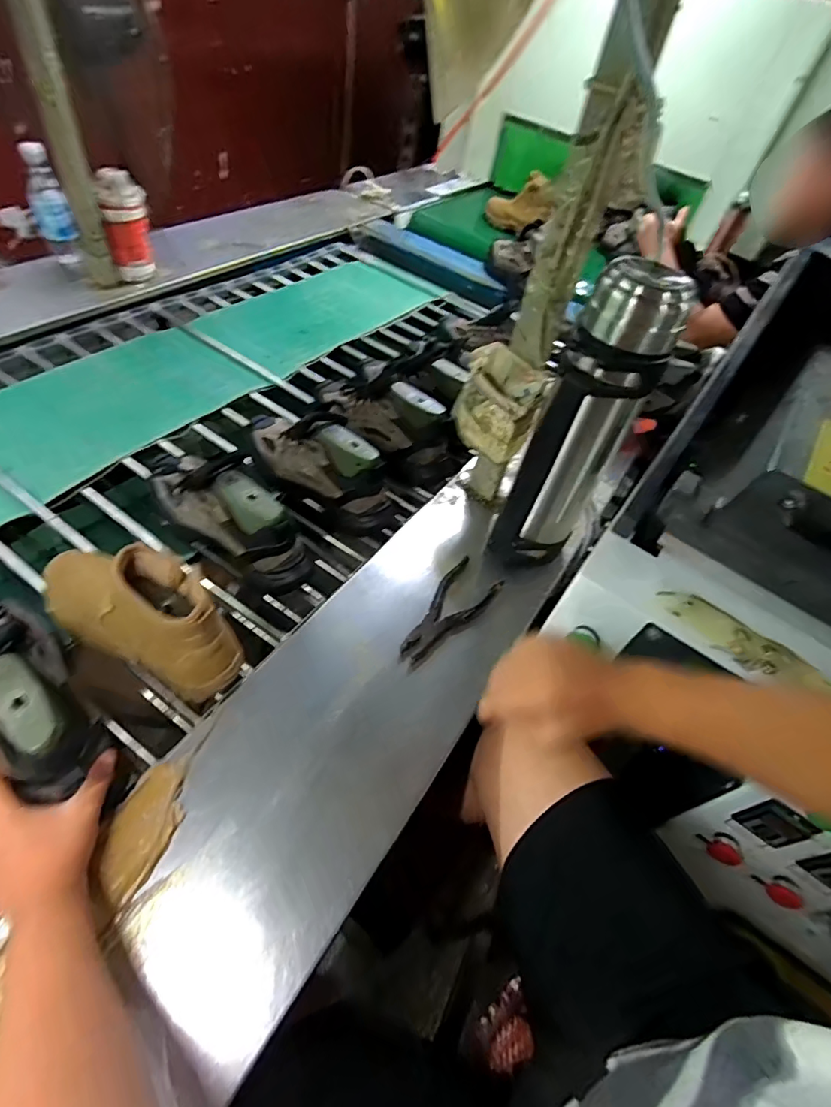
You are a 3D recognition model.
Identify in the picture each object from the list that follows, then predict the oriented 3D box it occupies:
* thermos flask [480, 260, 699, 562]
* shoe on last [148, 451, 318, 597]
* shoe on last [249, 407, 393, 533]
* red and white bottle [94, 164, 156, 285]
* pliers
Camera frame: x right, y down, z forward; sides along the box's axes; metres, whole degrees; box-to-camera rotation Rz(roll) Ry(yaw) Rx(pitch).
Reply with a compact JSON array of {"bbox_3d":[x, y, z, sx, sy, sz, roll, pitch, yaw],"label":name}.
[{"bbox_3d":[0.204,-0.142,0.655,0.121,0.405,0.110,21,49,10],"label":"thermos flask"},{"bbox_3d":[-0.254,-0.066,0.705,0.261,0.121,0.098,35,54,15],"label":"shoe on last"},{"bbox_3d":[-0.165,-0.150,0.810,0.288,0.148,0.092,37,54,17],"label":"shoe on last"},{"bbox_3d":[-0.609,-0.694,1.084,0.095,0.186,0.086,-17,58,-23],"label":"red and white bottle"},{"bbox_3d":[0.035,0.077,0.691,0.072,0.025,0.188,41,55,19],"label":"pliers"}]

